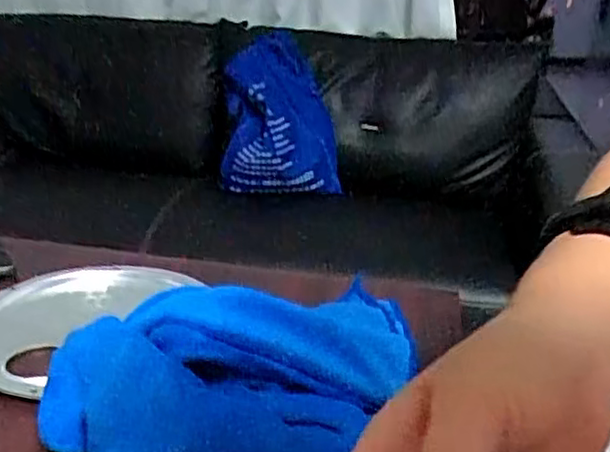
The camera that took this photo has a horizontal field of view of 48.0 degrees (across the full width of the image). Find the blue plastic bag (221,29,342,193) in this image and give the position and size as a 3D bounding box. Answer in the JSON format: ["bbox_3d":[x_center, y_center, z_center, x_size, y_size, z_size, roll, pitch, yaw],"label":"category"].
[{"bbox_3d":[-0.054,-0.243,1.601,0.270,0.332,0.166,1,23,-3],"label":"blue plastic bag"}]

